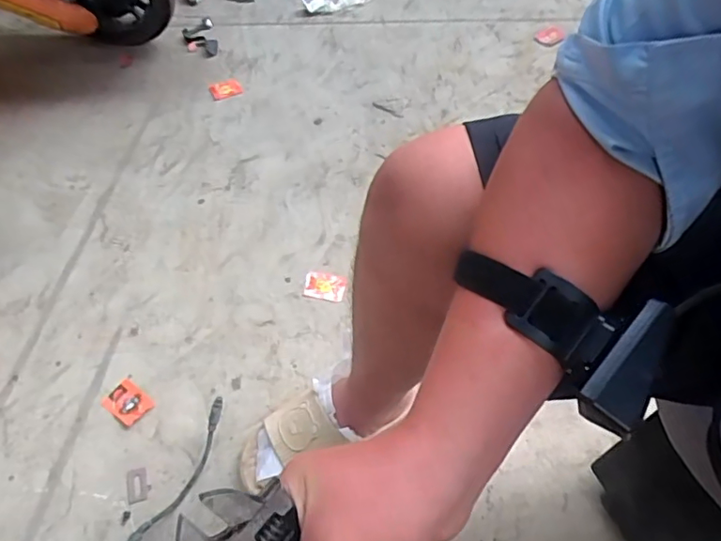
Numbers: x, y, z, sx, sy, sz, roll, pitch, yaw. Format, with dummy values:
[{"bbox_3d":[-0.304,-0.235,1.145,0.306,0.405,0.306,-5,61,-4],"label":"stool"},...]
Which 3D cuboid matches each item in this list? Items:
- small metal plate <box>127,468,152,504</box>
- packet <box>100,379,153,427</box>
[{"bbox_3d":[-0.315,0.304,0.760,0.032,0.004,0.046,-13,58,-8],"label":"small metal plate"},{"bbox_3d":[-0.360,0.201,0.824,0.067,0.004,0.051,34,64,20],"label":"packet"}]

